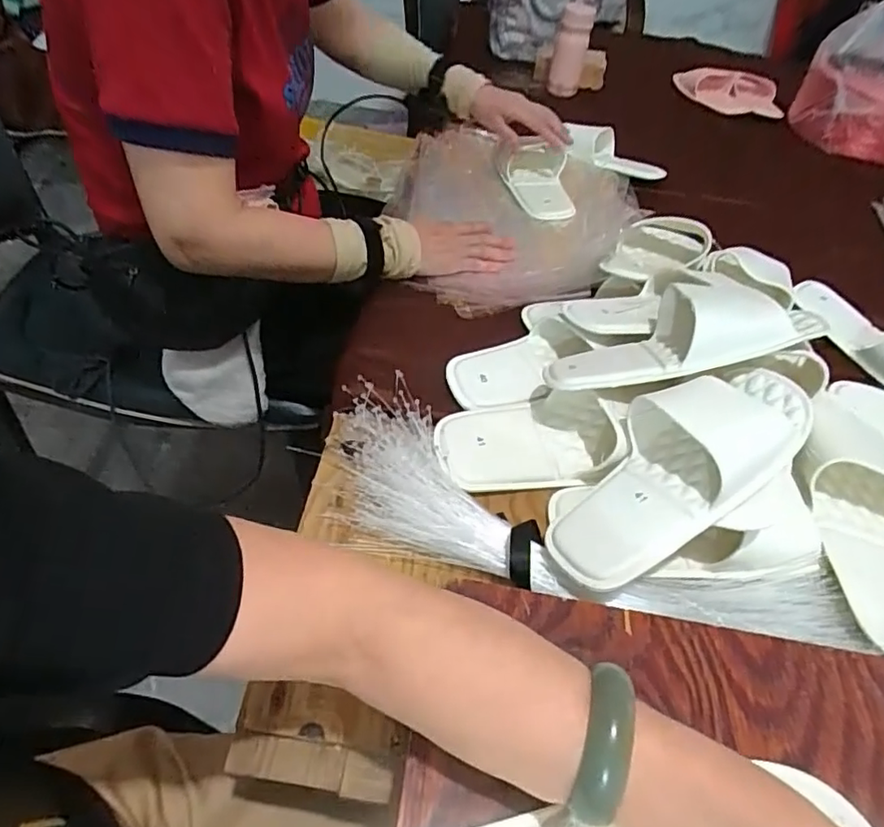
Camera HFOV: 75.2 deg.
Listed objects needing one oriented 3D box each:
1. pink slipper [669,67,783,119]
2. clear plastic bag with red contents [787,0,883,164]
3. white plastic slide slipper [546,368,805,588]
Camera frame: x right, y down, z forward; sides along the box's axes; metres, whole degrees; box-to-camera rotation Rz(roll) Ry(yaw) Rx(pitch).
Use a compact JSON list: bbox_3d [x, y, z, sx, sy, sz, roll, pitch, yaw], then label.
[{"bbox_3d":[0.693,-0.788,1.407,0.244,0.092,0.068,6,46,-2],"label":"pink slipper"},{"bbox_3d":[0.932,-0.684,1.207,0.321,0.194,0.307,33,51,21],"label":"clear plastic bag with red contents"},{"bbox_3d":[0.179,0.039,0.437,0.237,0.054,0.113,-40,55,-10],"label":"white plastic slide slipper"}]

